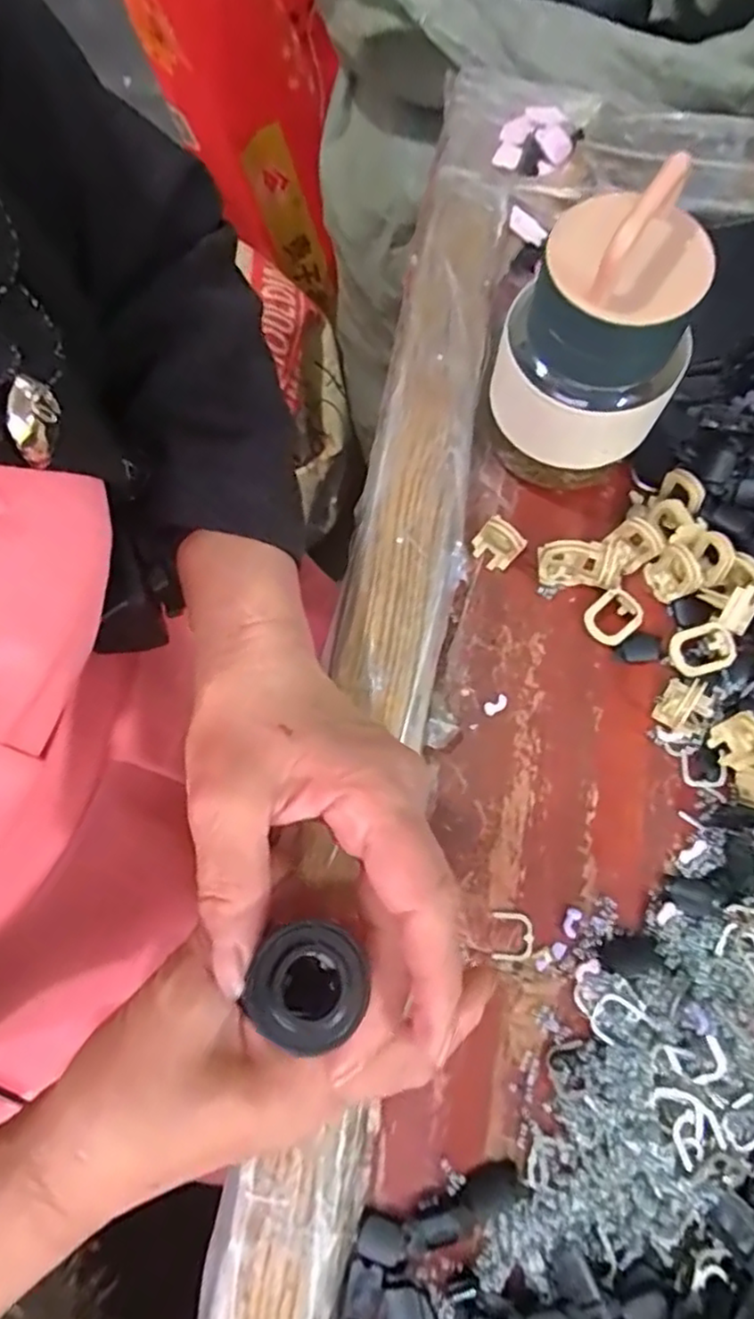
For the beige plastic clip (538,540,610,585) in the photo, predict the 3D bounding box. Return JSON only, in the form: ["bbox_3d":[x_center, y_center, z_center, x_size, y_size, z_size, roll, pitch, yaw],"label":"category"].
[{"bbox_3d":[0.094,-0.047,0.318,0.032,0.020,0.018,1,71,3],"label":"beige plastic clip"}]

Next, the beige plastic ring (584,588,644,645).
[{"bbox_3d":[0.110,-0.020,0.314,0.022,0.007,0.025,47,107,12],"label":"beige plastic ring"}]

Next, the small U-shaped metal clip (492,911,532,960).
[{"bbox_3d":[0.057,0.115,0.280,0.017,0.004,0.018,1,71,3],"label":"small U-shaped metal clip"}]

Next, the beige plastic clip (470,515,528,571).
[{"bbox_3d":[0.059,-0.056,0.324,0.022,0.023,0.011,33,36,3],"label":"beige plastic clip"}]

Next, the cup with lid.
[{"bbox_3d":[0.087,-0.129,0.273,0.071,0.115,0.062,9,73,4],"label":"cup with lid"}]

